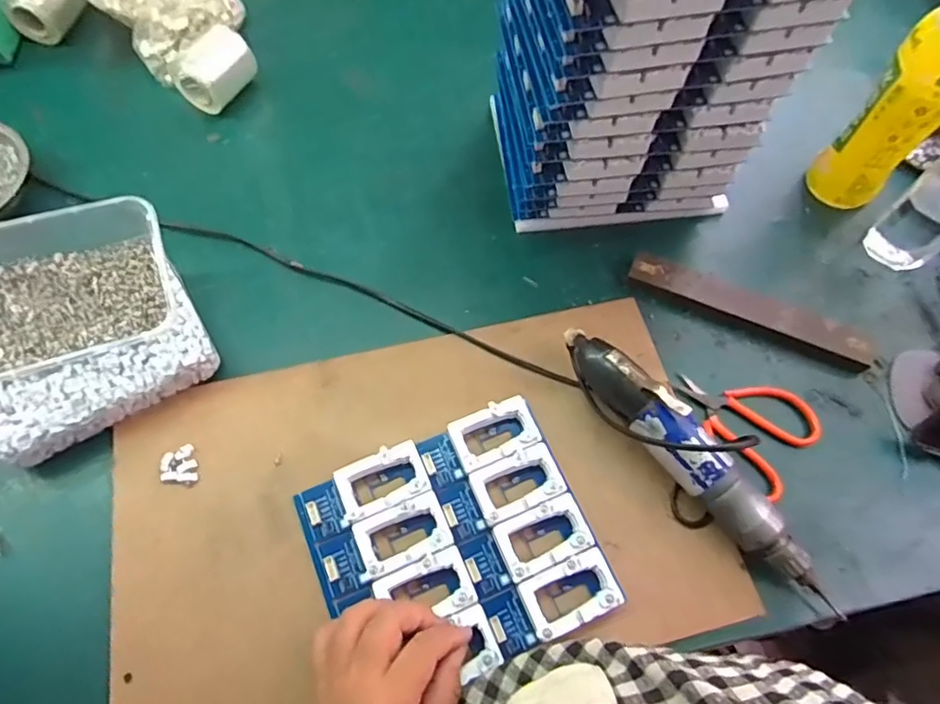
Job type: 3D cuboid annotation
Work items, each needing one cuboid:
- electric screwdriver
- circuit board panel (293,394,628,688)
[{"bbox_3d":[0.162,0.081,0.418,0.044,0.054,0.261,-36,71,-17],"label":"electric screwdriver"},{"bbox_3d":[-0.011,0.136,0.403,0.185,0.020,0.160,-22,67,-11],"label":"circuit board panel"}]

